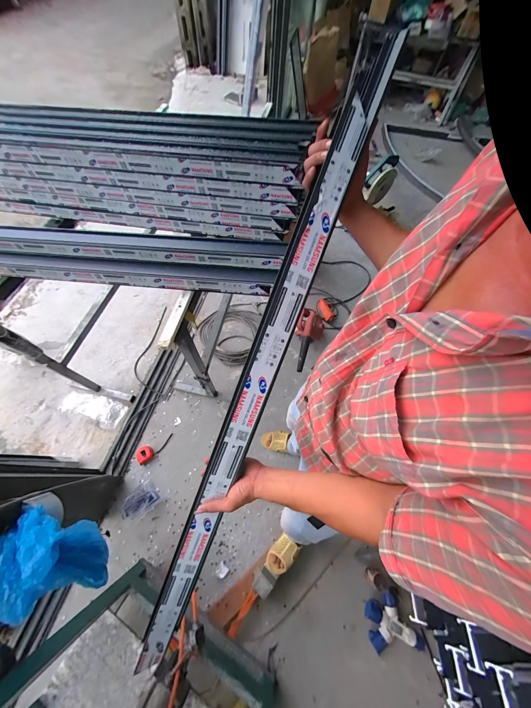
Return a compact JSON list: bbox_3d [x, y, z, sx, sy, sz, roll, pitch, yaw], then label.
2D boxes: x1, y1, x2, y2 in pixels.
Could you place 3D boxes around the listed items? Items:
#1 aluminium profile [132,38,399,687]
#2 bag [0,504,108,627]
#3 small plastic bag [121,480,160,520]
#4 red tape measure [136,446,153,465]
[{"bbox_3d":[-0.017,0.049,0.462,0.075,0.048,1.212,22,96,7],"label":"aluminium profile"},{"bbox_3d":[-0.557,0.515,0.618,0.234,0.242,0.235,6,63,-1],"label":"bag"},{"bbox_3d":[-0.599,0.705,1.200,0.150,0.070,0.126,-40,73,-18],"label":"small plastic bag"},{"bbox_3d":[-0.638,0.531,1.324,0.077,0.052,0.074,-37,72,-17],"label":"red tape measure"}]

